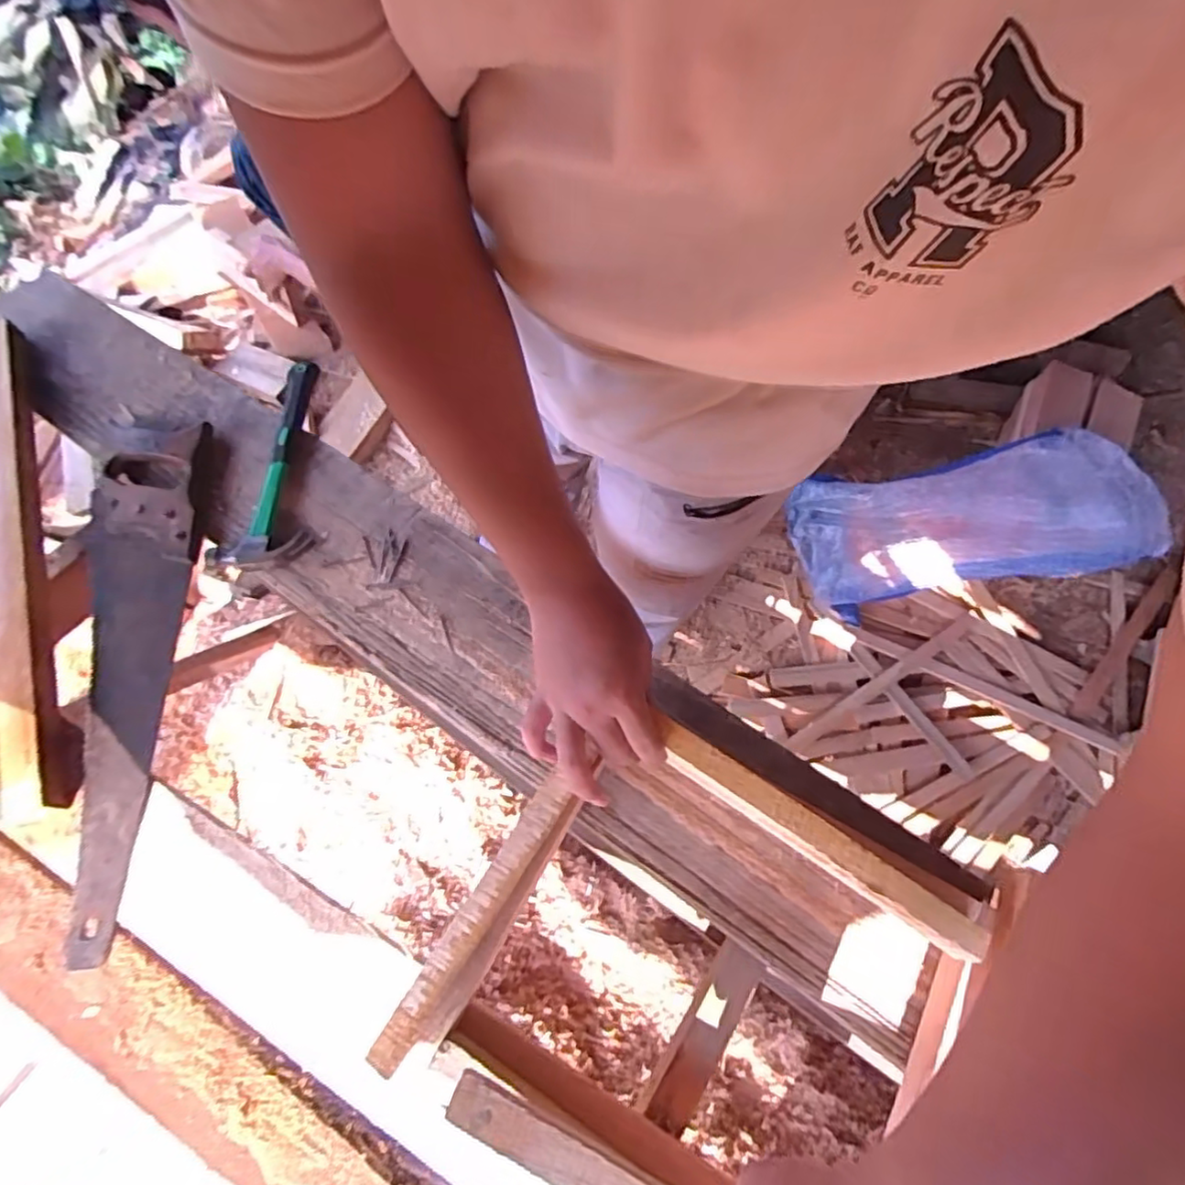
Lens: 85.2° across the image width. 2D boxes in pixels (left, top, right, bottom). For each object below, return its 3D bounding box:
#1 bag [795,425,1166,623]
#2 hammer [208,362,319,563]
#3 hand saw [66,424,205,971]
[{"bbox_3d":[0.692,-0.139,1.228,0.610,0.088,0.316,-8,64,24],"label":"bag"},{"bbox_3d":[-0.342,-0.146,0.693,0.090,0.023,0.265,-4,66,-3],"label":"hammer"},{"bbox_3d":[-0.440,0.056,0.612,0.112,0.031,0.517,-9,67,-5],"label":"hand saw"}]

